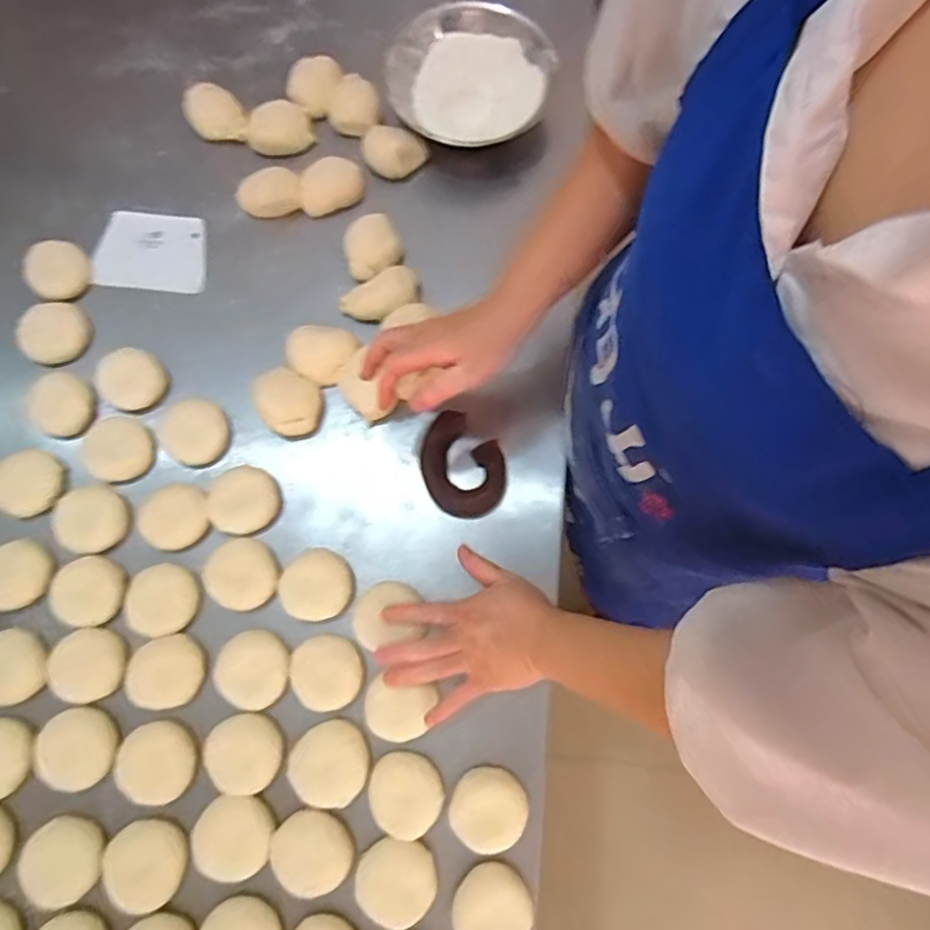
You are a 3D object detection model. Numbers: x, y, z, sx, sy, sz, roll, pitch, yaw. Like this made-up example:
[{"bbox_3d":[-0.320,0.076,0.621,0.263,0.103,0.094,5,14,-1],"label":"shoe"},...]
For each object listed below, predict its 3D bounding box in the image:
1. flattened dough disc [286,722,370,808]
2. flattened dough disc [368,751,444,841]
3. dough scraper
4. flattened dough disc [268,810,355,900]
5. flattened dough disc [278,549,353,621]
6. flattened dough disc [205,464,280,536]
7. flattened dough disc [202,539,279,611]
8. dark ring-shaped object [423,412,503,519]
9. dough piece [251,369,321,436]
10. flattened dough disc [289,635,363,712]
[{"bbox_3d":[-0.125,0.274,0.535,0.069,0.014,0.069,0,78,1],"label":"flattened dough disc"},{"bbox_3d":[-0.055,0.296,0.525,0.067,0.012,0.063,0,78,1],"label":"flattened dough disc"},{"bbox_3d":[-0.357,-0.247,0.669,0.123,0.007,0.091,6,78,-2],"label":"dough scraper"},{"bbox_3d":[-0.138,0.346,0.520,0.069,0.015,0.061,37,81,9],"label":"flattened dough disc"},{"bbox_3d":[-0.147,0.118,0.576,0.070,0.016,0.068,0,78,1],"label":"flattened dough disc"},{"bbox_3d":[-0.227,0.035,0.596,0.071,0.025,0.070,0,78,1],"label":"flattened dough disc"},{"bbox_3d":[-0.220,0.108,0.575,0.064,0.023,0.065,0,78,1],"label":"flattened dough disc"},{"bbox_3d":[-0.003,-0.003,0.603,0.080,0.022,0.112,-11,78,-1],"label":"dark ring-shaped object"},{"bbox_3d":[-0.188,-0.072,0.619,0.065,0.032,0.077,-33,79,-6],"label":"dough piece"},{"bbox_3d":[-0.131,0.196,0.554,0.062,0.016,0.067,0,78,1],"label":"flattened dough disc"}]

